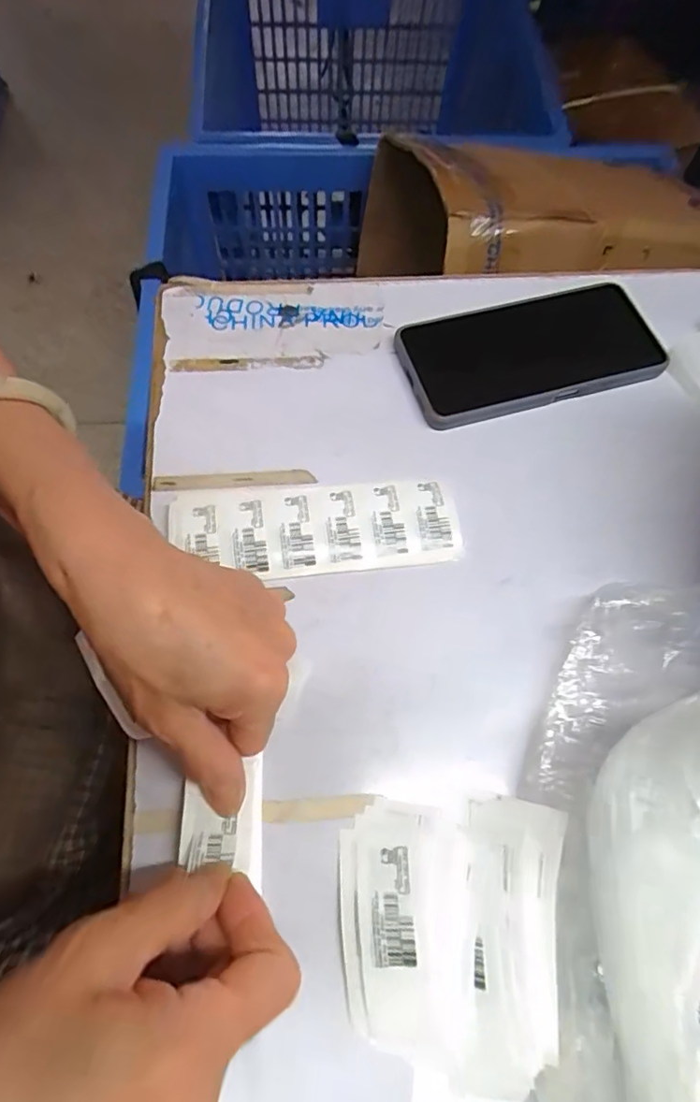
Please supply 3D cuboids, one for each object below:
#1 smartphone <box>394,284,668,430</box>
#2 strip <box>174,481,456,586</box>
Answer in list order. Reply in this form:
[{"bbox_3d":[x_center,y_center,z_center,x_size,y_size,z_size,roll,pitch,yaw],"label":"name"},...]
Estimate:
[{"bbox_3d":[0.113,-0.130,0.357,0.158,0.011,0.079,-16,68,-7],"label":"smartphone"},{"bbox_3d":[-0.019,-0.013,0.307,0.157,0.009,0.055,-3,75,-4],"label":"strip"}]

